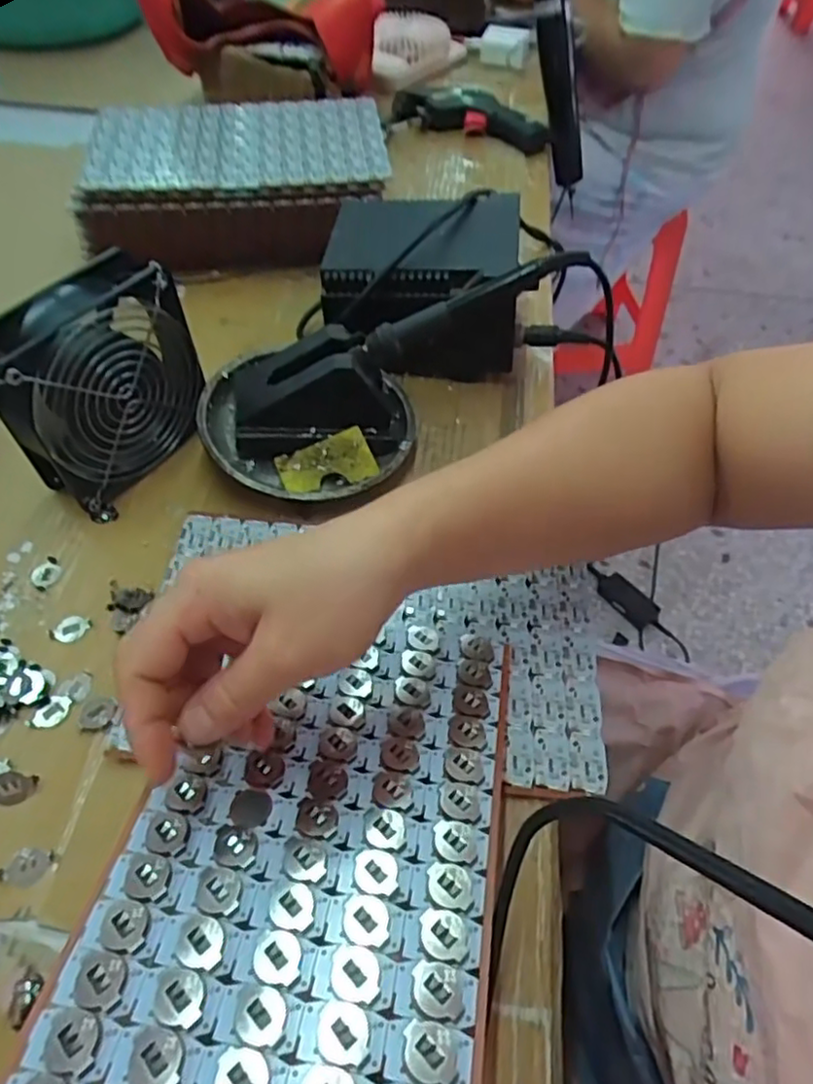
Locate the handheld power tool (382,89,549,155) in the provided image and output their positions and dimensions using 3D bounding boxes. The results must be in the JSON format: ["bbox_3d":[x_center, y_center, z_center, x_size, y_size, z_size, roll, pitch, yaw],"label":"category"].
[{"bbox_3d":[0.069,-0.479,0.729,0.178,0.027,0.083,9,54,5],"label":"handheld power tool"}]

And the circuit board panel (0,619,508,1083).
[{"bbox_3d":[-0.040,0.126,0.273,0.153,0.005,0.244,8,41,6],"label":"circuit board panel"}]

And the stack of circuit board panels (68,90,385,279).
[{"bbox_3d":[-0.146,-0.320,0.579,0.252,0.073,0.151,-4,54,-4],"label":"stack of circuit board panels"}]

